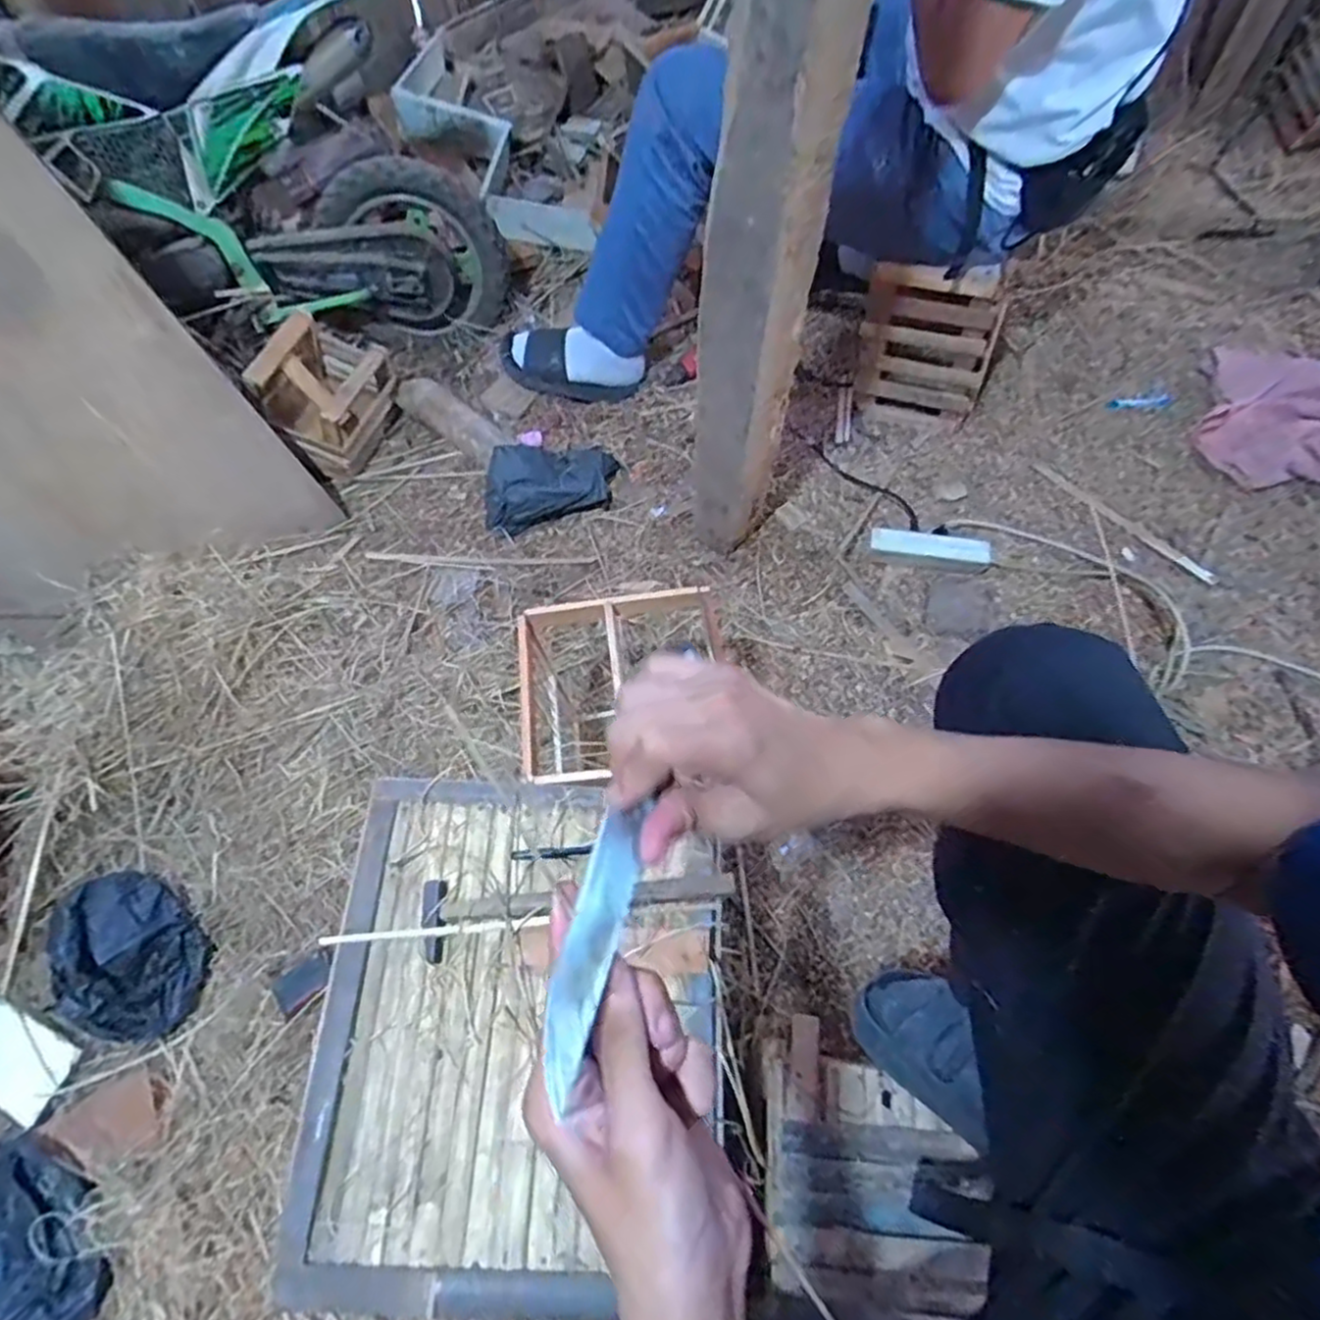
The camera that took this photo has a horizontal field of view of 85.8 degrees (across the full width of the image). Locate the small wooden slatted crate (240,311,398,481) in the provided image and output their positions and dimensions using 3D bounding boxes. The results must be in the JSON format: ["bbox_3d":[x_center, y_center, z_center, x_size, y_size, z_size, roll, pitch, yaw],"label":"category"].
[{"bbox_3d":[-0.636,-0.511,1.345,0.179,0.200,0.233,22,67,12],"label":"small wooden slatted crate"}]

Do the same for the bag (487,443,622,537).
[{"bbox_3d":[-0.198,-0.320,1.274,0.250,0.068,0.141,-19,66,-7],"label":"bag"}]

